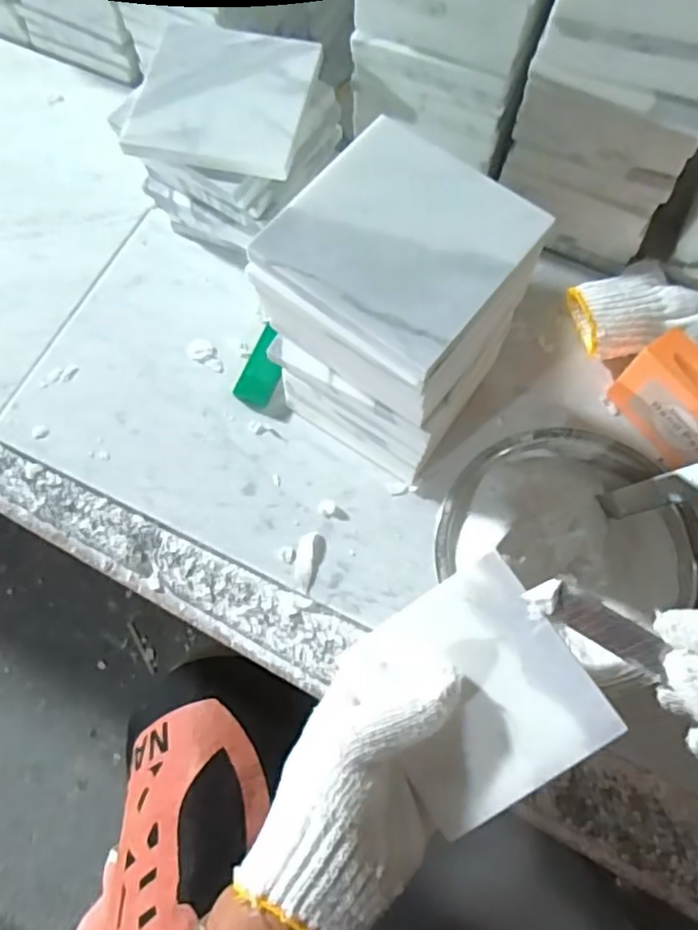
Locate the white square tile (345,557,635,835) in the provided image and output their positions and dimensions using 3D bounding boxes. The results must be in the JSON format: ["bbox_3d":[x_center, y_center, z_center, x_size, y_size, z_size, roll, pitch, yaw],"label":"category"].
[{"bbox_3d":[0.062,0.109,0.306,0.095,0.005,0.100,-35,74,5],"label":"white square tile"}]

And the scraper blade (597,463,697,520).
[{"bbox_3d":[0.180,0.013,0.352,0.008,0.082,0.017,3,69,-38],"label":"scraper blade"}]

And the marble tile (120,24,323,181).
[{"bbox_3d":[-0.076,-0.225,0.383,0.101,0.012,0.101,10,73,2],"label":"marble tile"}]

